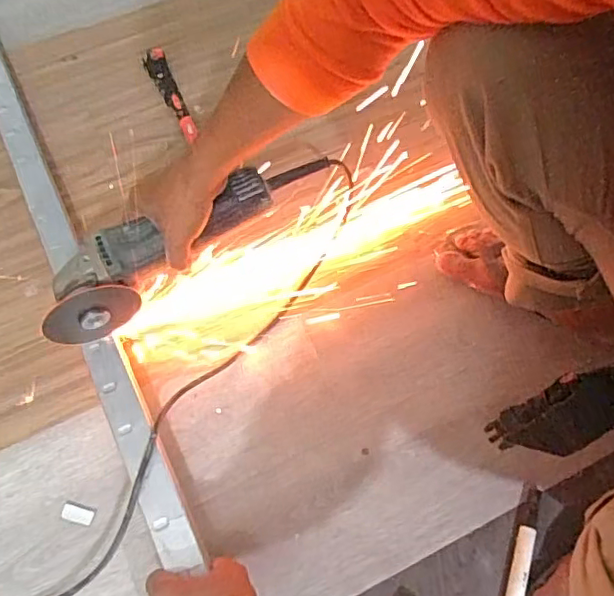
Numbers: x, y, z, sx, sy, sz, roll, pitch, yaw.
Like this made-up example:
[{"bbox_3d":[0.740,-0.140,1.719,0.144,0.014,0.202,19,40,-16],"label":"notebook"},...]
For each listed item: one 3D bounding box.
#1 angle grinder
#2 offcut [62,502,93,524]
[{"bbox_3d":[-0.131,-0.066,0.606,0.328,0.075,0.075,-32,70,-7],"label":"angle grinder"},{"bbox_3d":[-0.247,0.232,0.611,0.033,0.004,0.017,13,67,6],"label":"offcut"}]

